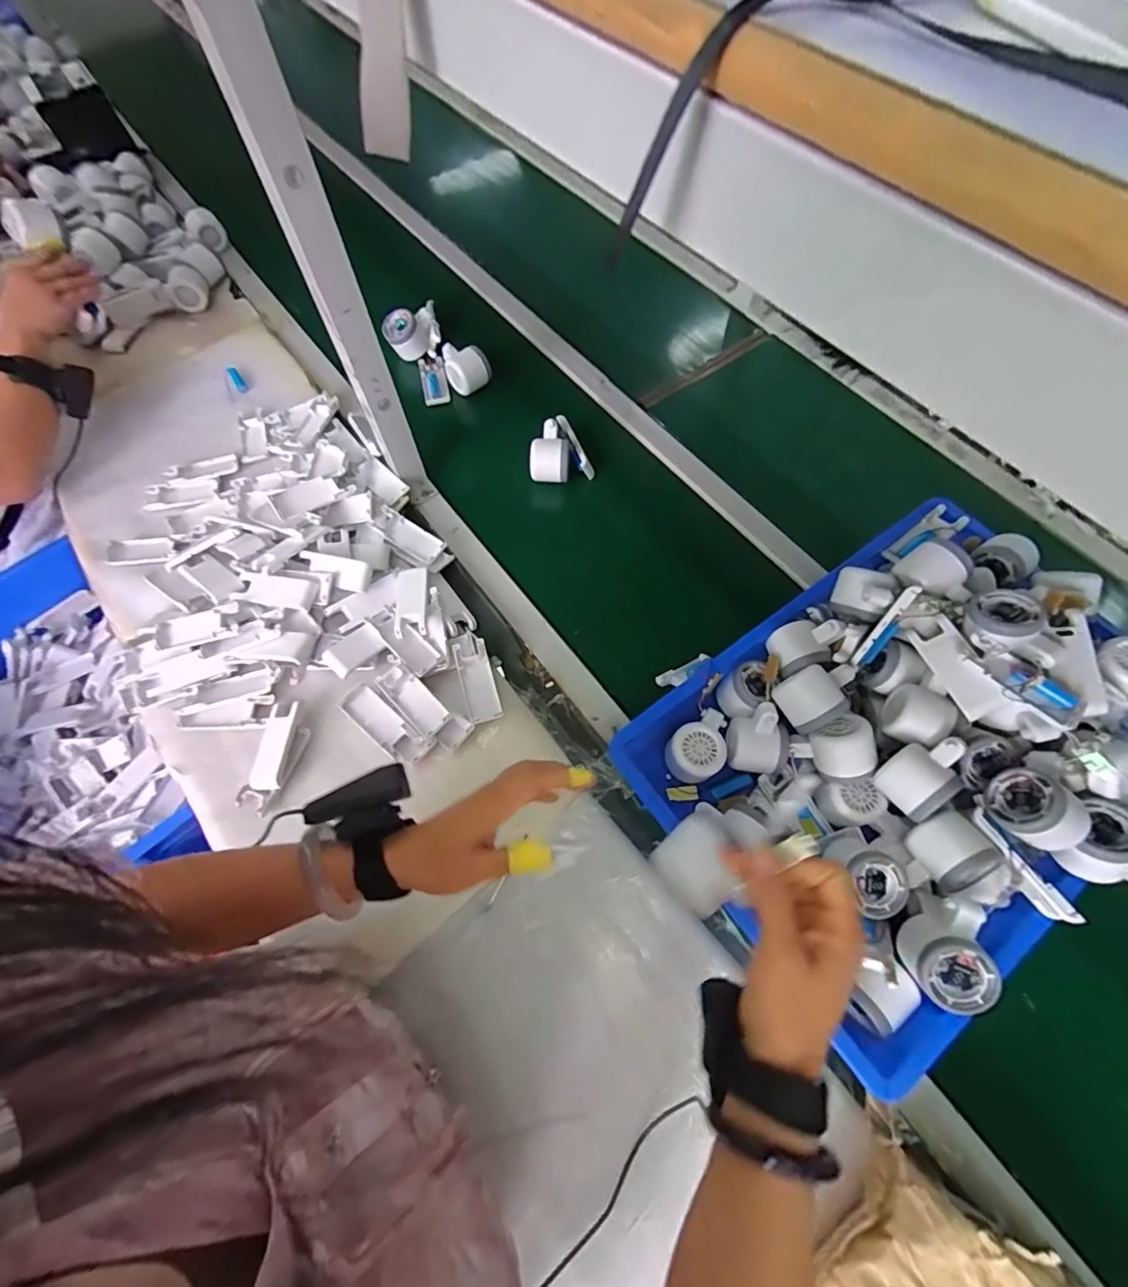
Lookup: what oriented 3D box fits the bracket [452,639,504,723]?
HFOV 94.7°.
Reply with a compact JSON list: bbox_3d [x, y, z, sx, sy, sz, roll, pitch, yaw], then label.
[{"bbox_3d":[-0.103,0.047,0.621,0.037,0.020,0.100,-16,68,-8],"label":"bracket"}]

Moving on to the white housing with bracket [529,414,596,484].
[{"bbox_3d":[-0.014,-0.275,0.761,0.086,0.068,0.090,-29,70,-13],"label":"white housing with bracket"}]

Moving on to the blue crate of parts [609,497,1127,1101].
[{"bbox_3d":[0.364,0.093,0.536,0.526,0.156,0.368,-33,71,-14],"label":"blue crate of parts"}]

